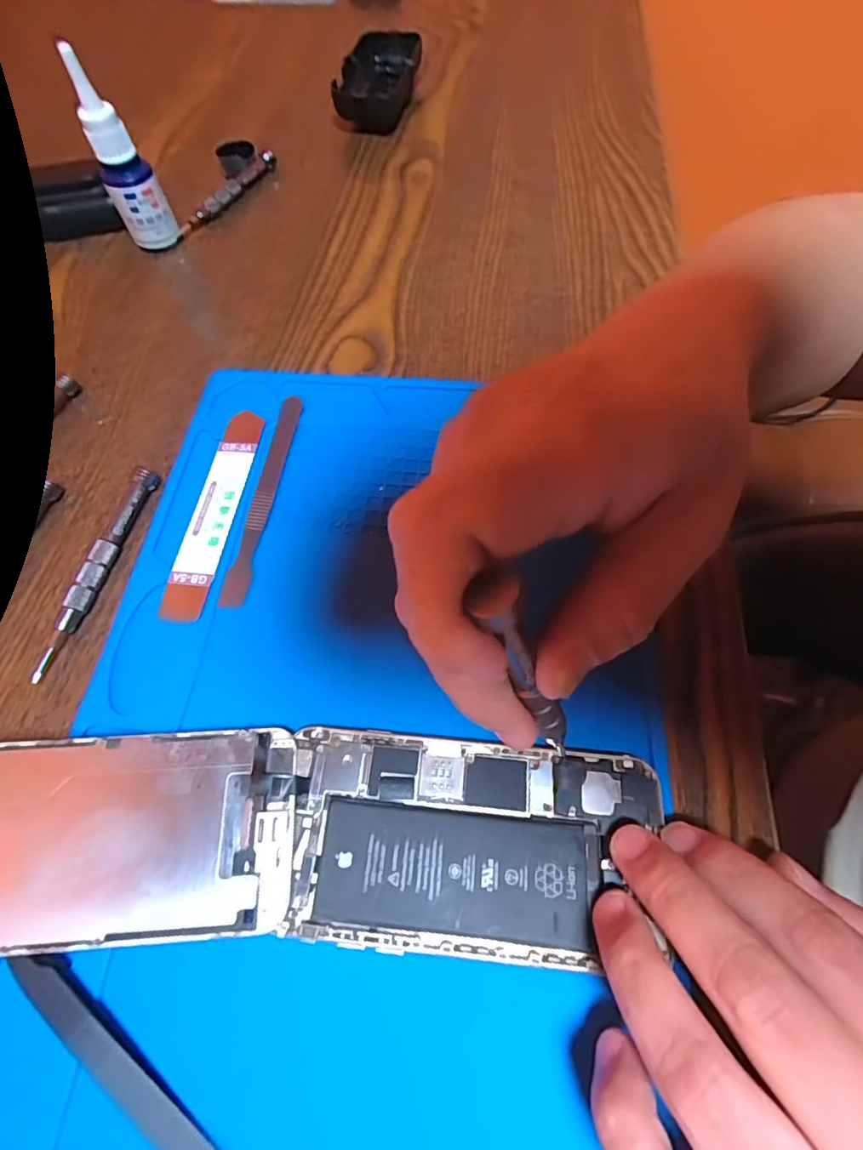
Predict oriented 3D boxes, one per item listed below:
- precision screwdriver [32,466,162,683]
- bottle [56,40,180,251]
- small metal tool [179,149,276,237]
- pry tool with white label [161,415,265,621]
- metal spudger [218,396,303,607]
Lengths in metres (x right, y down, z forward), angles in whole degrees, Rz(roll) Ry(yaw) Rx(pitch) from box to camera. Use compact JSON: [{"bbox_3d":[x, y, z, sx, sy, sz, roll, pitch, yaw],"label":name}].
[{"bbox_3d":[-0.151,-0.004,0.227,0.012,0.011,0.104,13,65,7],"label":"precision screwdriver"},{"bbox_3d":[-0.186,-0.246,0.302,0.029,0.092,0.027,-26,66,-11],"label":"bottle"},{"bbox_3d":[-0.144,-0.273,0.357,0.013,0.012,0.097,24,67,13],"label":"small metal tool"},{"bbox_3d":[-0.103,-0.033,0.240,0.021,0.004,0.115,6,64,4],"label":"pry tool with white label"},{"bbox_3d":[-0.081,-0.040,0.245,0.011,0.004,0.120,5,64,4],"label":"metal spudger"}]

